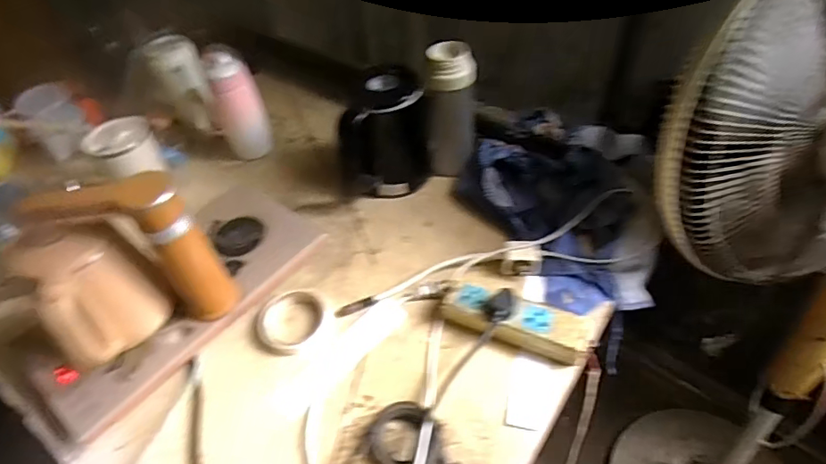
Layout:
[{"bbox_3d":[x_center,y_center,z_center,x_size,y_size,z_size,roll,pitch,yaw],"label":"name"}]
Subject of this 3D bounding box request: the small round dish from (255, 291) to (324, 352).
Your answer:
[{"bbox_3d":[-0.161,0.118,0.674,0.089,0.022,0.082,-32,54,-19],"label":"small round dish"}]

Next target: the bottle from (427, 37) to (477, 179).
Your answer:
[{"bbox_3d":[0.059,-0.178,0.767,0.067,0.189,0.063,5,46,8],"label":"bottle"}]

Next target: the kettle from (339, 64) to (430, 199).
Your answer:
[{"bbox_3d":[-0.042,-0.138,0.779,0.126,0.178,0.118,-6,46,-2],"label":"kettle"}]

